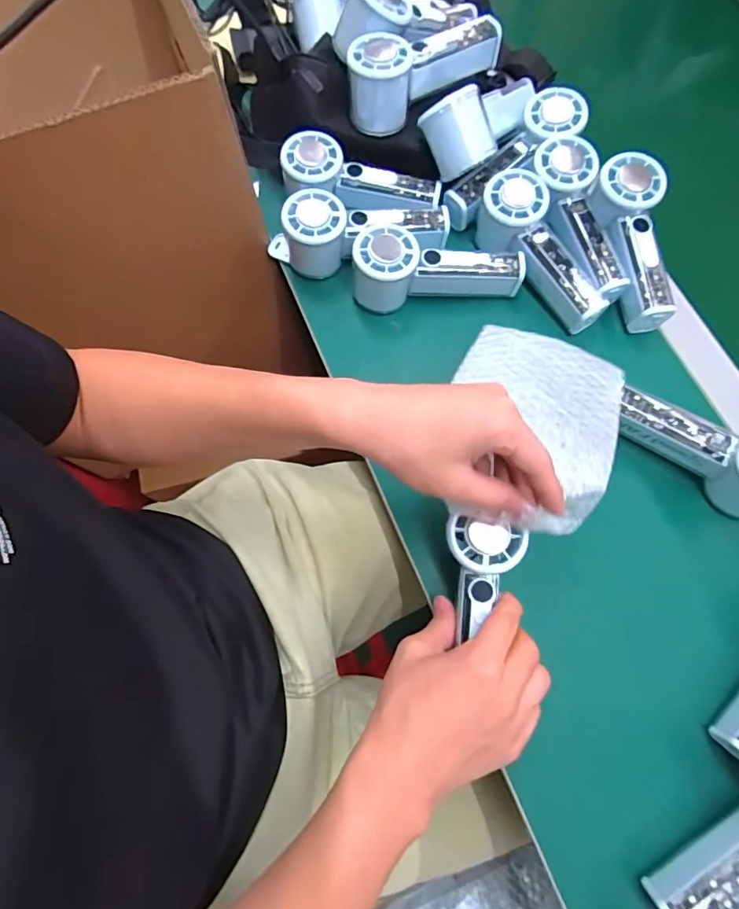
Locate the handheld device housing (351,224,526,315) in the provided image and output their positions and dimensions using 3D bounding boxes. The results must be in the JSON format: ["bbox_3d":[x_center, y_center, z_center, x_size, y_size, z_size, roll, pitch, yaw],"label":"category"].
[{"bbox_3d":[0.062,-0.168,0.453,0.155,0.058,0.055,1,72,1],"label":"handheld device housing"}]

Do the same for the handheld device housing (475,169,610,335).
[{"bbox_3d":[0.156,-0.182,0.456,0.054,0.048,0.151,-33,89,-9],"label":"handheld device housing"}]

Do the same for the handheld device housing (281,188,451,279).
[{"bbox_3d":[-0.001,-0.208,0.463,0.148,0.054,0.054,-2,72,1],"label":"handheld device housing"}]

